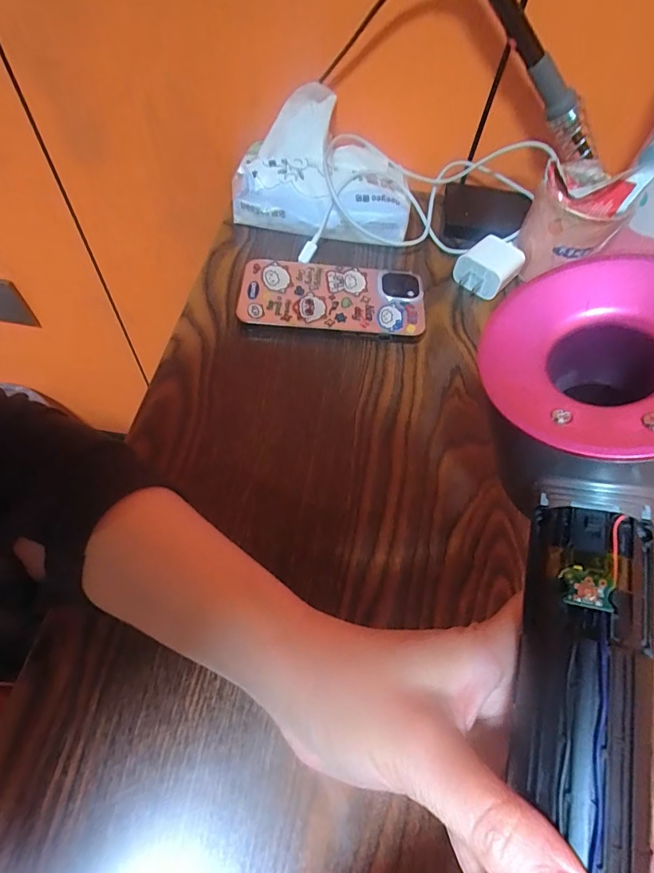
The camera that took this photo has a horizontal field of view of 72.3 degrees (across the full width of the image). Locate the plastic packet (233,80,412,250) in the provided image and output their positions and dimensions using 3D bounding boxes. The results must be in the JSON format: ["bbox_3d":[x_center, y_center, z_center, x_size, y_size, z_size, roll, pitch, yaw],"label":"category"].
[{"bbox_3d":[-0.003,-0.228,0.380,0.151,0.079,0.094,5,60,-2],"label":"plastic packet"}]

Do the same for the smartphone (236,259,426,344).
[{"bbox_3d":[0.005,-0.107,0.349,0.139,0.019,0.066,5,60,-2],"label":"smartphone"}]

